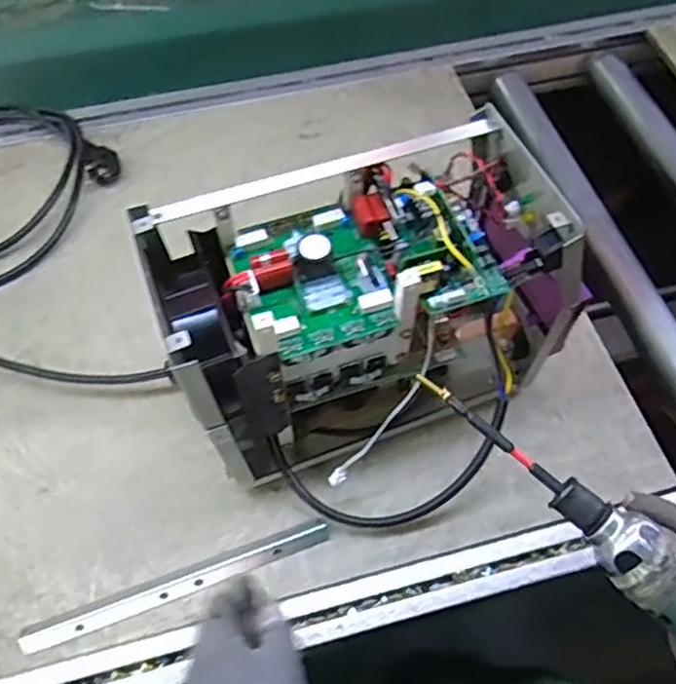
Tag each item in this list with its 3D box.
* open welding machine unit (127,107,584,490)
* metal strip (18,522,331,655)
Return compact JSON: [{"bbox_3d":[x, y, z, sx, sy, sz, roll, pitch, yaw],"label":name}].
[{"bbox_3d":[0.026,-0.023,0.527,0.301,0.231,0.144,-18,61,-10],"label":"open welding machine unit"},{"bbox_3d":[-0.130,0.200,0.531,0.254,0.004,0.022,-17,61,-9],"label":"metal strip"}]

